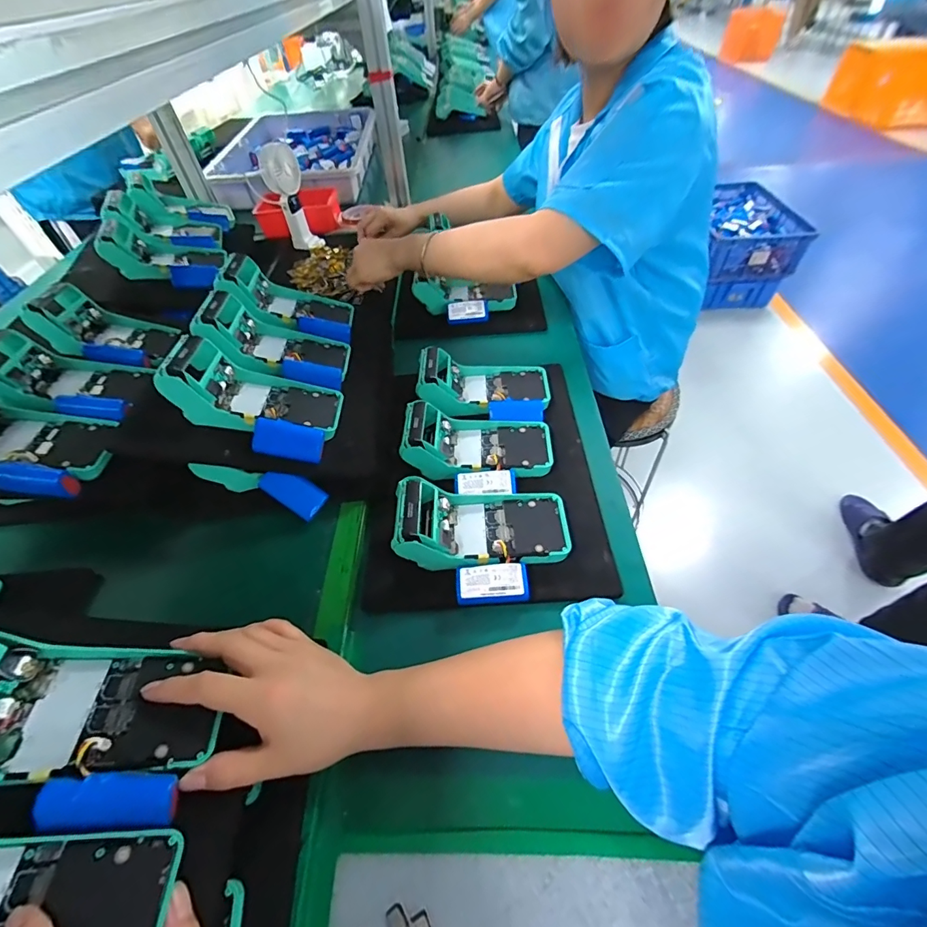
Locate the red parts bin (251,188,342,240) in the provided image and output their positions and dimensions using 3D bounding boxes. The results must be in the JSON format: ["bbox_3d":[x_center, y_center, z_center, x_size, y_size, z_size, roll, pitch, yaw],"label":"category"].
[{"bbox_3d":[-0.352,-0.539,0.932,0.181,0.074,0.113,-18,50,-11],"label":"red parts bin"}]

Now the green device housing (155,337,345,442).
[{"bbox_3d":[-0.223,-0.071,0.466,0.174,0.059,0.092,11,42,-29],"label":"green device housing"}]

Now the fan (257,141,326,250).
[{"bbox_3d":[-0.333,-0.509,0.828,0.070,0.175,0.044,-20,50,-13],"label":"fan"}]

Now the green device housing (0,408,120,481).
[{"bbox_3d":[-0.464,-0.021,0.445,0.178,0.055,0.096,14,46,-19],"label":"green device housing"}]

